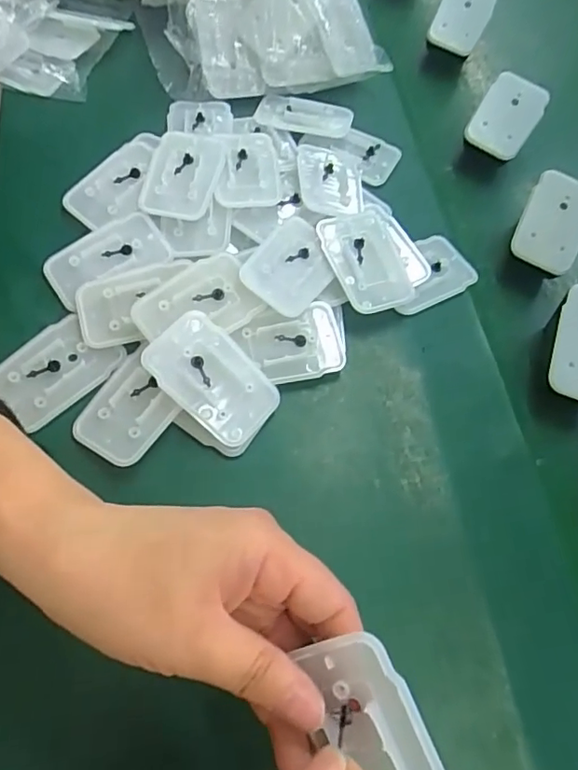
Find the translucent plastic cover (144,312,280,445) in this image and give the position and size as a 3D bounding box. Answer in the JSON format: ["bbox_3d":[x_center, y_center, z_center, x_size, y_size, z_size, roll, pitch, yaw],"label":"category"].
[{"bbox_3d":[-0.040,-0.003,0.293,0.070,0.004,0.044,44,72,-6],"label":"translucent plastic cover"}]

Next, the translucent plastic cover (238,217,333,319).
[{"bbox_3d":[0.002,-0.071,0.324,0.043,0.010,0.061,33,67,12],"label":"translucent plastic cover"}]

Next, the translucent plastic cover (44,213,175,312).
[{"bbox_3d":[-0.107,-0.076,0.324,0.068,0.005,0.039,-27,69,-15],"label":"translucent plastic cover"}]

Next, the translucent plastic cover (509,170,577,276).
[{"bbox_3d":[0.173,-0.106,0.361,0.043,0.005,0.064,27,84,1],"label":"translucent plastic cover"}]

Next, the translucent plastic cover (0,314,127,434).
[{"bbox_3d":[-0.124,-0.009,0.296,0.045,0.008,0.060,39,69,14],"label":"translucent plastic cover"}]

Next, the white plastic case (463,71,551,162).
[{"bbox_3d":[0.157,-0.194,0.402,0.042,0.008,0.060,33,87,5],"label":"white plastic case"}]

